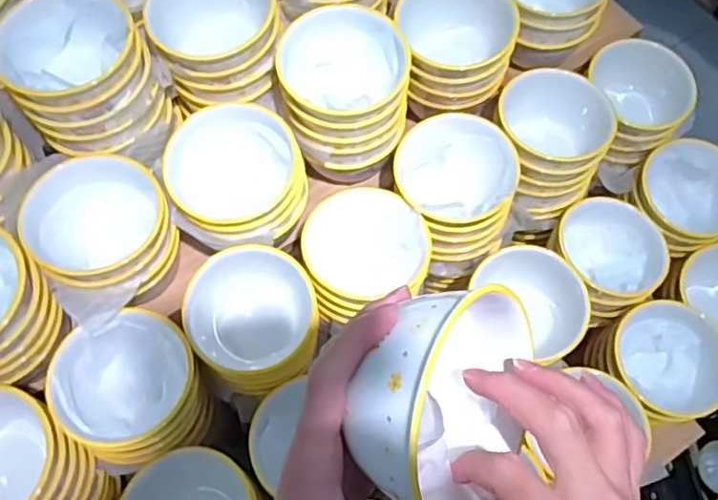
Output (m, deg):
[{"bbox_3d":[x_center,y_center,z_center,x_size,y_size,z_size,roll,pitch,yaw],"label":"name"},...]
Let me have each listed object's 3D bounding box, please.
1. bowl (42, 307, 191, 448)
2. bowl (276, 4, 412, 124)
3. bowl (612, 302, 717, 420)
[{"bbox_3d":[-0.201,0.113,0.563,0.115,0.058,0.102,-21,67,-8],"label":"bowl"},{"bbox_3d":[-0.014,-0.162,0.586,0.113,0.055,0.110,0,66,1],"label":"bowl"},{"bbox_3d":[0.316,0.116,0.661,0.106,0.052,0.118,-19,67,-7],"label":"bowl"}]

